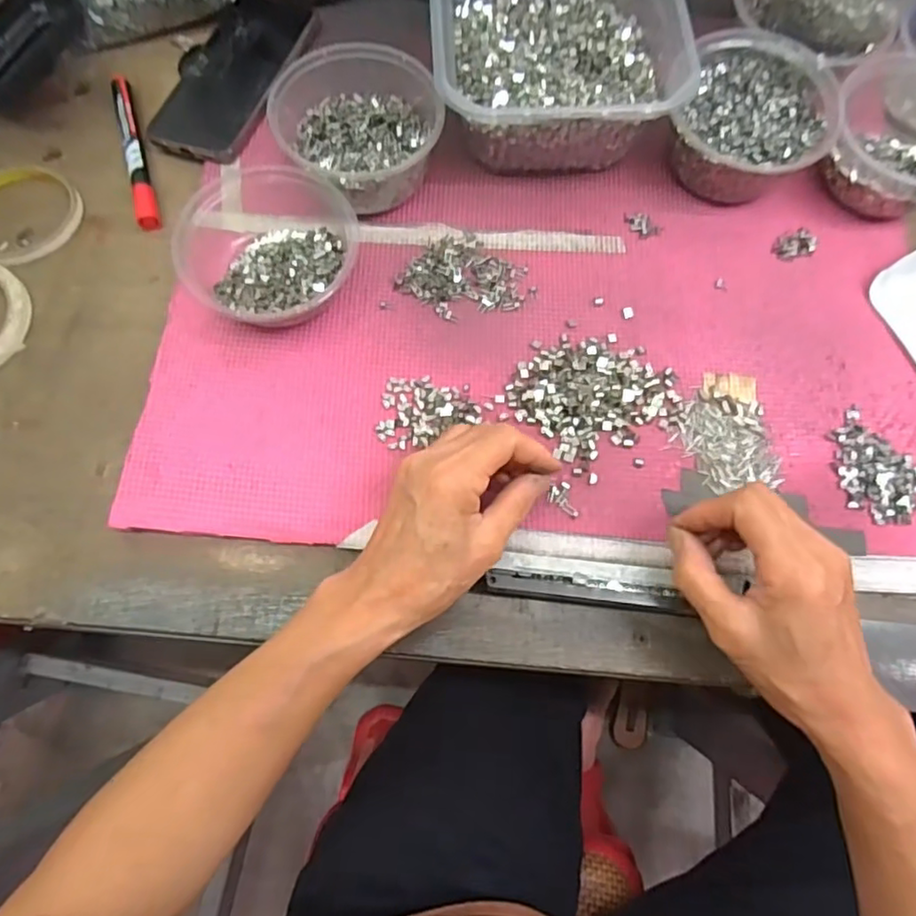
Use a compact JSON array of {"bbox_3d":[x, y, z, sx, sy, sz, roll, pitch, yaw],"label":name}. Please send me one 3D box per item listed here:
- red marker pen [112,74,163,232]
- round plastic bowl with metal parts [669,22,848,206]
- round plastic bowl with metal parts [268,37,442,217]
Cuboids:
[{"bbox_3d":[-0.249,-0.239,0.464,0.015,0.011,0.151,-17,72,-7],"label":"red marker pen"},{"bbox_3d":[0.209,-0.242,0.440,0.104,0.057,0.115,17,72,5],"label":"round plastic bowl with metal parts"},{"bbox_3d":[-0.070,-0.233,0.430,0.108,0.059,0.114,0,70,-1],"label":"round plastic bowl with metal parts"}]

